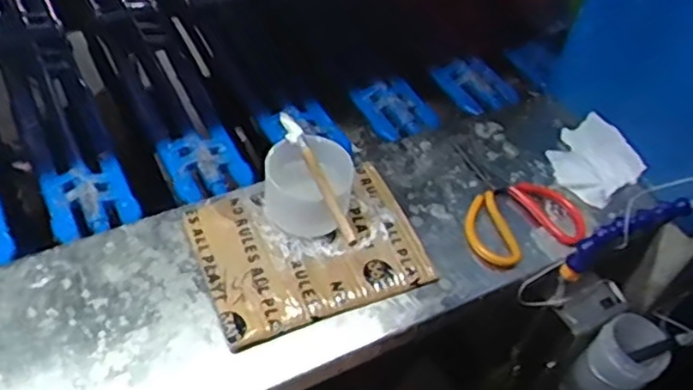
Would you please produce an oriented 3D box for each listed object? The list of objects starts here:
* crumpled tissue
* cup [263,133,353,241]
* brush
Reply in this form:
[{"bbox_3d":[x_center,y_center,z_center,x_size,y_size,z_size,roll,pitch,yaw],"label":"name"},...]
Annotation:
[{"bbox_3d":[0.315,-0.045,0.852,0.124,0.018,0.103,-34,62,-28],"label":"crumpled tissue"},{"bbox_3d":[-0.043,-0.012,0.722,0.086,0.074,0.091,3,52,-3],"label":"cup"},{"bbox_3d":[-0.031,-0.021,0.683,0.017,0.016,0.182,-16,55,-17],"label":"brush"}]

